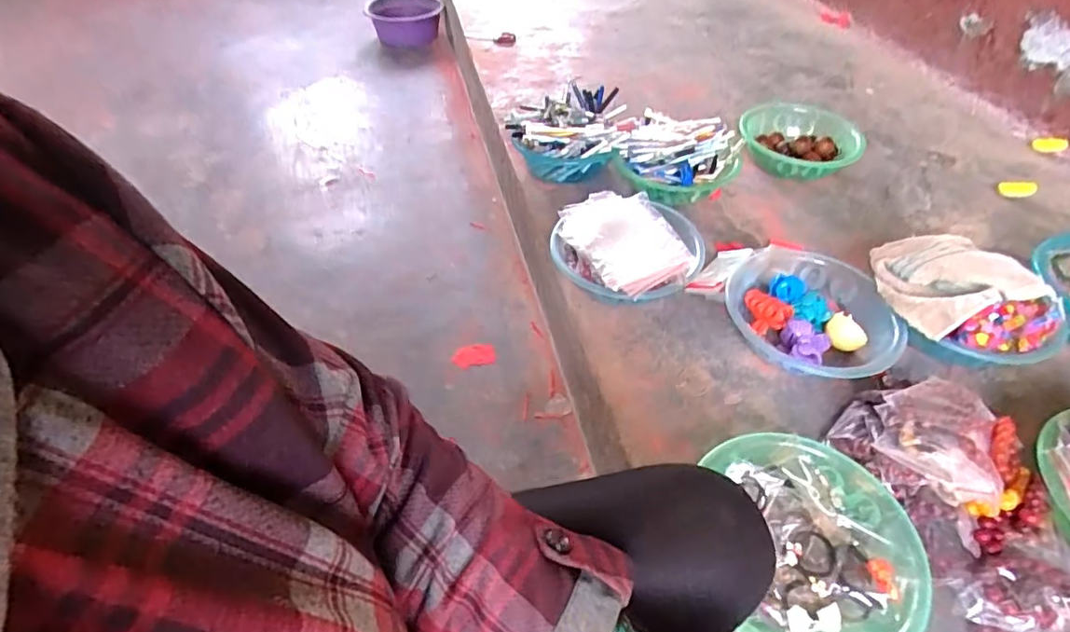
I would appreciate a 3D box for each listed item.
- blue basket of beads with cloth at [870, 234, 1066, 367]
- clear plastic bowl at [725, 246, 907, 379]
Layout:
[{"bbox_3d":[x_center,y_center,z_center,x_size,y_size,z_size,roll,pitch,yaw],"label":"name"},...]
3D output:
[{"bbox_3d":[0.601,-0.027,0.803,0.220,0.117,0.198,7,47,6],"label":"blue basket of beads with cloth"},{"bbox_3d":[0.394,-0.006,0.823,0.214,0.066,0.254,2,47,1],"label":"clear plastic bowl"}]

